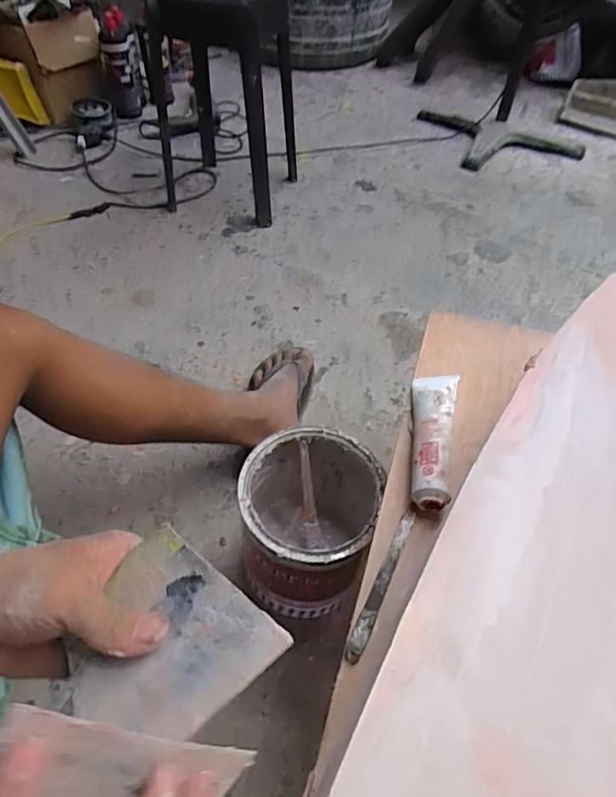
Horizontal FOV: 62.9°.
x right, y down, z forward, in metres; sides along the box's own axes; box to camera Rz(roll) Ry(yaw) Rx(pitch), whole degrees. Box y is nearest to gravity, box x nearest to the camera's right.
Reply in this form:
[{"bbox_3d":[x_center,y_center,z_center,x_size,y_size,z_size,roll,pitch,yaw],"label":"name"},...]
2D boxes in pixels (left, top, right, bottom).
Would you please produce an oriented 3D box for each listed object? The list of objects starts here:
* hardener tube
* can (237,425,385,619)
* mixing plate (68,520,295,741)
[{"bbox_3d":[0.125,0.034,0.503,0.043,0.026,0.166,10,51,7],"label":"hardener tube"},{"bbox_3d":[-0.001,0.153,0.633,0.148,0.204,0.177,14,52,9],"label":"can"},{"bbox_3d":[-0.076,0.130,0.262,0.099,0.008,0.090,30,69,31],"label":"mixing plate"}]

